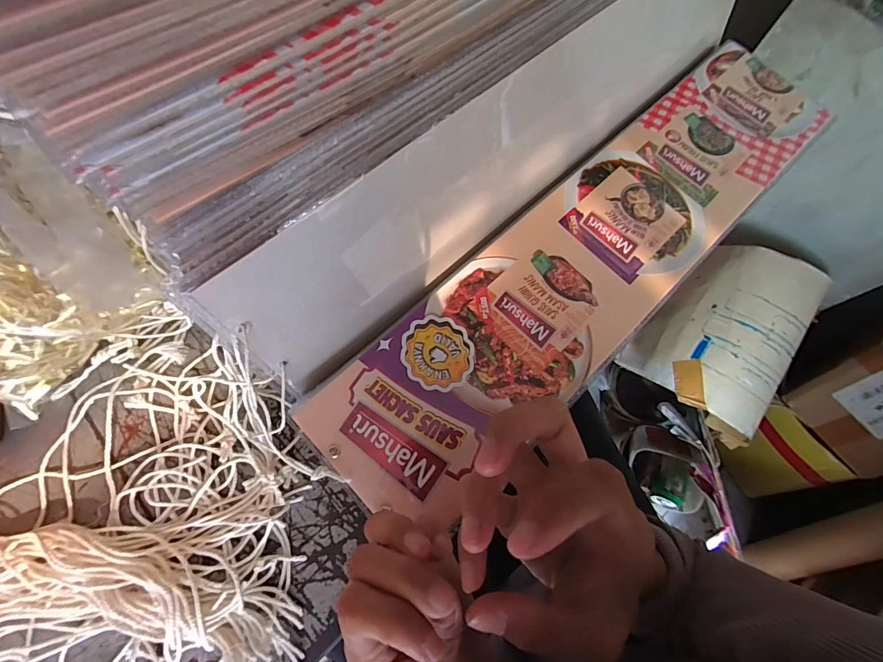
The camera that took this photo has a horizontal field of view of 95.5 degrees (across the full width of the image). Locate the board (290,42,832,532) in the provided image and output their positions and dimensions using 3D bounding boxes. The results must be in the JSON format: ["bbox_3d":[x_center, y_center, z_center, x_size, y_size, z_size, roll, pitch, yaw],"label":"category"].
[{"bbox_3d":[0.132,-0.079,0.335,0.532,0.013,0.138,-40,75,-15],"label":"board"}]

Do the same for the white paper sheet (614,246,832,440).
[{"bbox_3d":[0.553,0.000,0.767,0.255,0.087,0.320,35,87,24],"label":"white paper sheet"}]

